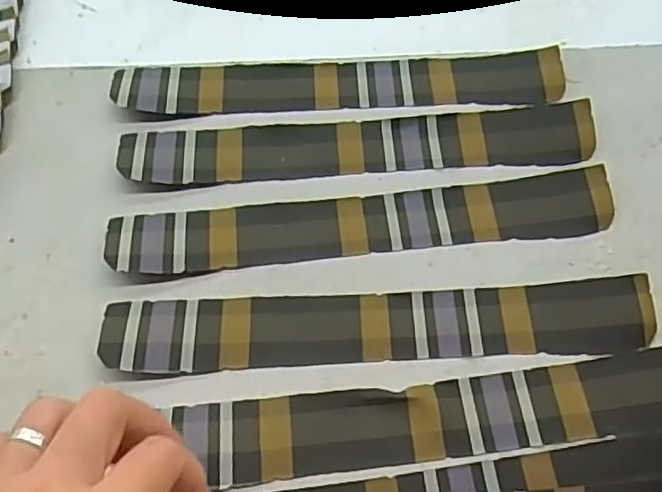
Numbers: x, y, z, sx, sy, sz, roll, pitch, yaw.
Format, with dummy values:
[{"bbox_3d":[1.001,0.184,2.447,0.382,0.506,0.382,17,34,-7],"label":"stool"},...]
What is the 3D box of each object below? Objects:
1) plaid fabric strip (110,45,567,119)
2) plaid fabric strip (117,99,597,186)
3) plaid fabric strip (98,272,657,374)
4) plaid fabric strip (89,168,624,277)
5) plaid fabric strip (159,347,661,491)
[{"bbox_3d":[0.009,-0.095,0.368,0.256,0.008,0.040,-3,64,-4],"label":"plaid fabric strip"},{"bbox_3d":[0.018,-0.056,0.348,0.257,0.007,0.036,-4,64,-5],"label":"plaid fabric strip"},{"bbox_3d":[0.025,0.037,0.303,0.258,0.009,0.036,-3,64,-4],"label":"plaid fabric strip"},{"bbox_3d":[0.019,-0.013,0.328,0.258,0.008,0.036,-6,64,-6],"label":"plaid fabric strip"},{"bbox_3d":[0.057,0.075,0.282,0.235,0.011,0.036,-6,64,-6],"label":"plaid fabric strip"}]

